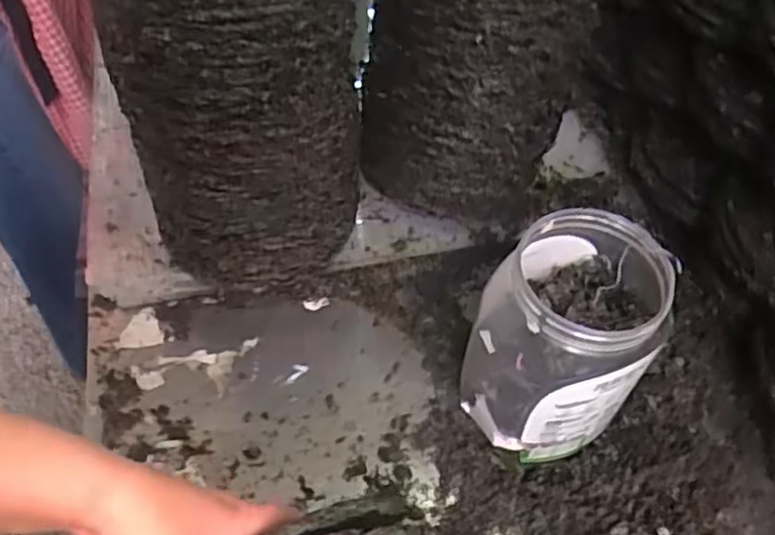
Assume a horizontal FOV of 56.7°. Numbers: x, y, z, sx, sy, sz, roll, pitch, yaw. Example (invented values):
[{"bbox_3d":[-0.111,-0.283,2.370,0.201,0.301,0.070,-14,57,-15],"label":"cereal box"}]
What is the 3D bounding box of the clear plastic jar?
[{"bbox_3d":[0.138,0.064,0.568,0.121,0.203,0.147,39,61,22],"label":"clear plastic jar"}]

